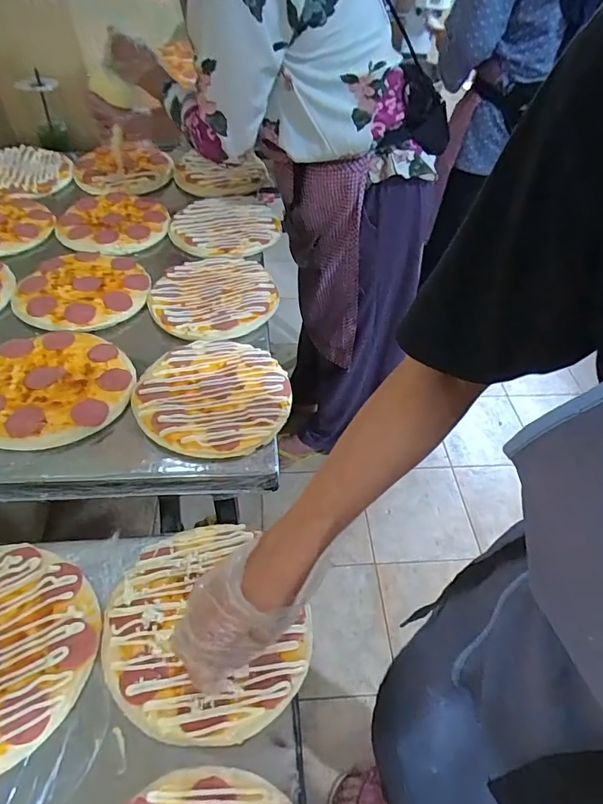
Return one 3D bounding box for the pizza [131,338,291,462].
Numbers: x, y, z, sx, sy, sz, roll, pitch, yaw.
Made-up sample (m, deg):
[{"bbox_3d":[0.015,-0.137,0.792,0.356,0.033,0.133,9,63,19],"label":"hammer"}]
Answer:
[{"bbox_3d":[-0.114,-0.015,0.606,0.187,0.017,0.198,-5,49,-9],"label":"pizza"}]

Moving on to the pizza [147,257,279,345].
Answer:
[{"bbox_3d":[-0.139,-0.172,0.735,0.188,0.027,0.197,-17,43,-23],"label":"pizza"}]

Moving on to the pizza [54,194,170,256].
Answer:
[{"bbox_3d":[-0.351,-0.342,0.878,0.188,0.019,0.208,2,50,-1],"label":"pizza"}]

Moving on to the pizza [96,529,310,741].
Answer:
[{"bbox_3d":[-0.098,0.223,0.460,0.180,0.019,0.199,-31,59,-22],"label":"pizza"}]

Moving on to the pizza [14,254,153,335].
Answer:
[{"bbox_3d":[-0.345,-0.179,0.740,0.195,0.034,0.197,-16,43,-22],"label":"pizza"}]

